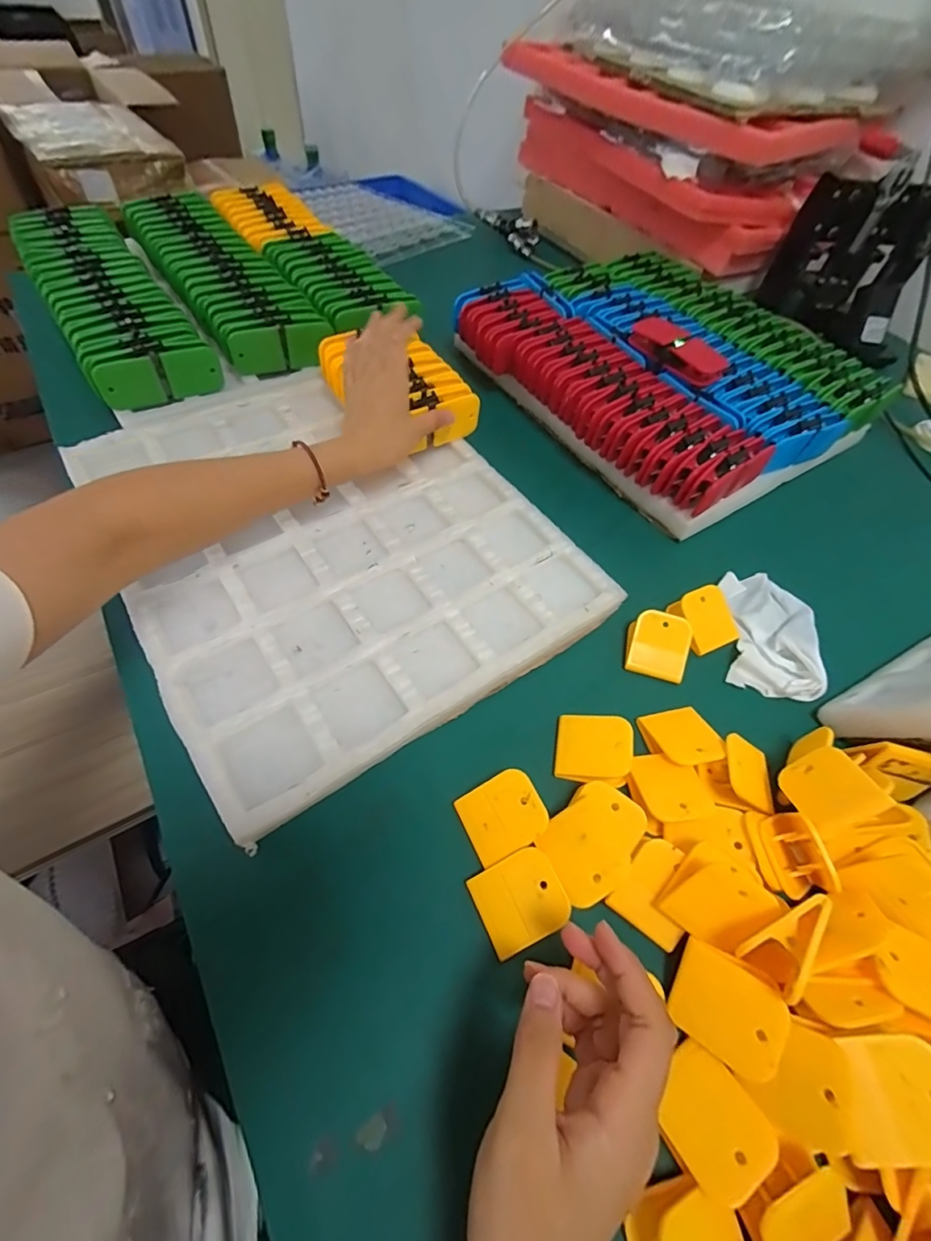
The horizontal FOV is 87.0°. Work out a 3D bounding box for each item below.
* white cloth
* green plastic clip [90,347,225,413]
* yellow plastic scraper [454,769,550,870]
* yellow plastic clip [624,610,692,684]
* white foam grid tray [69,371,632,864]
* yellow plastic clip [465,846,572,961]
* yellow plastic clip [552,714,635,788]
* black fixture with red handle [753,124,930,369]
[{"bbox_3d":[0.280,0.008,0.450,0.076,0.021,0.128,14,56,5],"label":"white cloth"},{"bbox_3d":[-0.317,-0.253,0.515,0.118,0.054,0.015,-27,62,-21],"label":"green plastic clip"},{"bbox_3d":[0.025,0.132,0.331,0.055,0.005,0.048,-33,60,6],"label":"yellow plastic scraper"},{"bbox_3d":[0.165,0.020,0.424,0.052,0.023,0.051,9,56,1],"label":"yellow plastic clip"},{"bbox_3d":[-0.126,-0.091,0.460,0.351,0.028,0.440,-29,63,-22],"label":"white foam grid tray"},{"bbox_3d":[0.034,0.174,0.305,0.055,0.004,0.047,-31,63,5],"label":"yellow plastic clip"},{"bbox_3d":[0.095,0.095,0.365,0.051,0.021,0.049,13,56,4],"label":"yellow plastic clip"},{"bbox_3d":[0.553,-0.501,0.681,0.216,0.217,0.094,30,59,15],"label":"black fixture with red handle"}]

